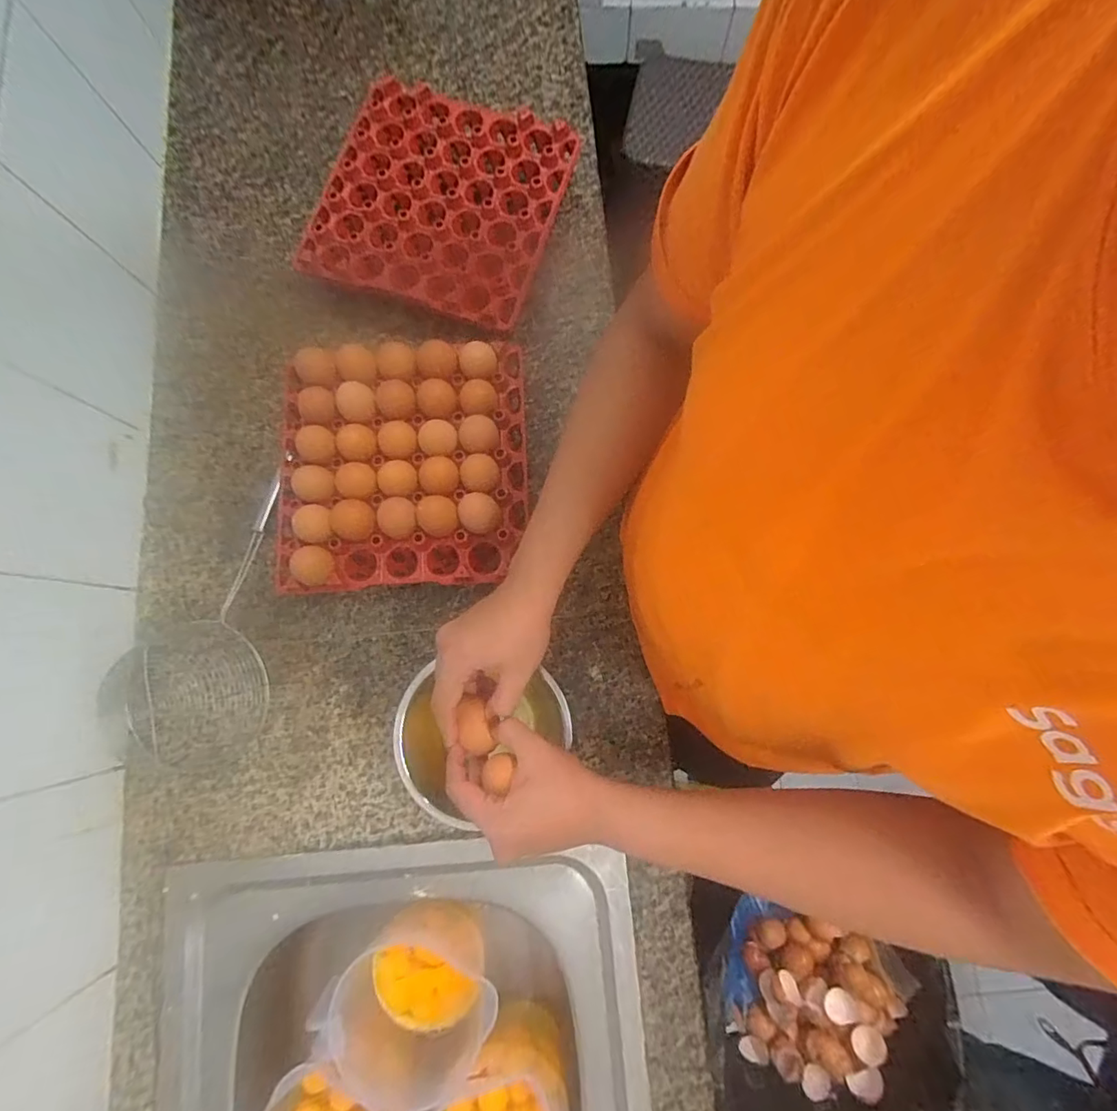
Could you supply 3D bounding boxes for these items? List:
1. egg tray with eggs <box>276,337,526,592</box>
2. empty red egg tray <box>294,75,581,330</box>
[{"bbox_3d":[-0.183,-0.106,0.601,0.287,0.075,0.283,-4,79,1],"label":"egg tray with eggs"},{"bbox_3d":[-0.150,-0.453,0.669,0.288,0.065,0.298,19,80,5],"label":"empty red egg tray"}]

